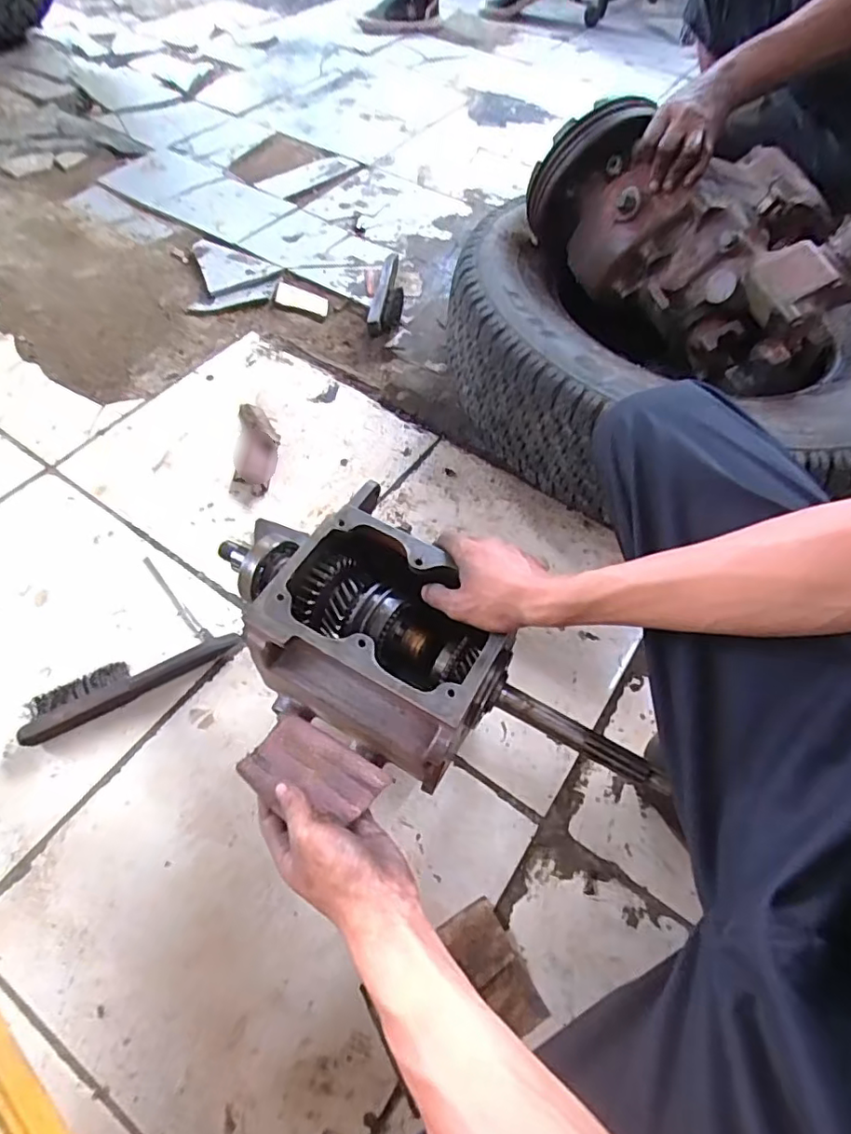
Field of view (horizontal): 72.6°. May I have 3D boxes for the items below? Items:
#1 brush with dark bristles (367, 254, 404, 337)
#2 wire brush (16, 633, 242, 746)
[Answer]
[{"bbox_3d":[-0.070,-0.483,1.038,0.058,0.060,0.189,2,58,-3],"label":"brush with dark bristles"},{"bbox_3d":[-0.332,0.124,0.657,0.234,0.034,0.056,-25,64,-18],"label":"wire brush"}]

